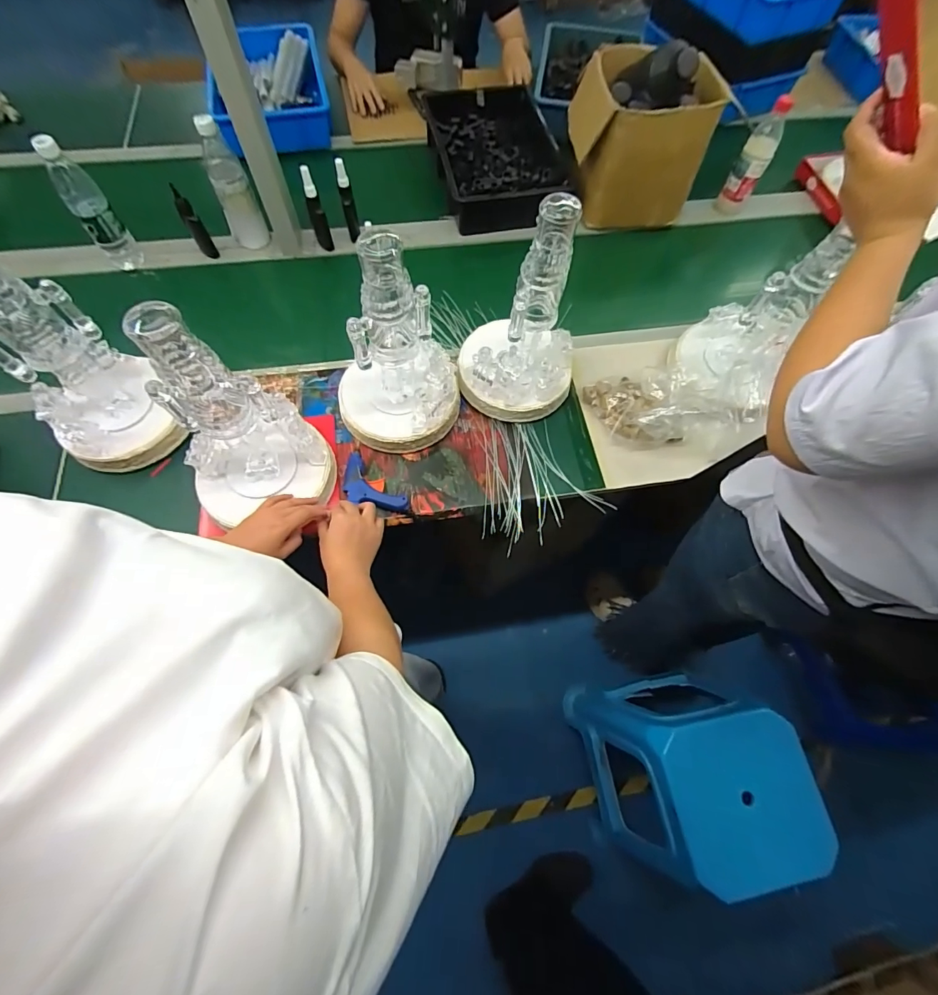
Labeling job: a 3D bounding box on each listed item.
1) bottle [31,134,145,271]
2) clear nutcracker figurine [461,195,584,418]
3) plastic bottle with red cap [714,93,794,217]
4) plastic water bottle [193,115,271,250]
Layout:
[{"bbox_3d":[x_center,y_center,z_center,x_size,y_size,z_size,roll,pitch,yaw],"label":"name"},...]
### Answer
[{"bbox_3d":[-0.716,-0.549,0.834,0.065,0.210,0.080,-33,72,-15],"label":"bottle"},{"bbox_3d":[0.095,-0.273,0.696,0.186,0.332,0.162,21,68,7],"label":"clear nutcracker figurine"},{"bbox_3d":[0.627,-0.737,0.990,0.067,0.226,0.072,30,69,10],"label":"plastic bottle with red cap"},{"bbox_3d":[-0.477,-0.620,0.889,0.072,0.211,0.068,-21,69,-11],"label":"plastic water bottle"}]

